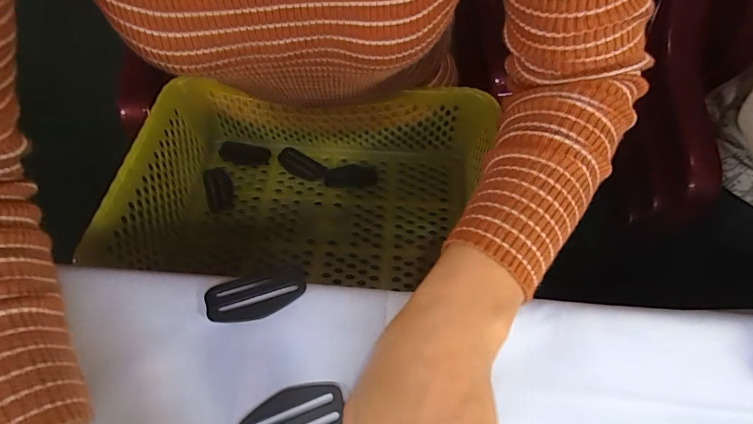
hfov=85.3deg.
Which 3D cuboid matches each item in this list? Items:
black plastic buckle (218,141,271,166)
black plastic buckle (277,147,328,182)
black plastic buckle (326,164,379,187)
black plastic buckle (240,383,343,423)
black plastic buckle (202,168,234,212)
[{"bbox_3d":[-0.159,-0.070,0.494,0.060,0.005,0.029,7,66,3],"label":"black plastic buckle"},{"bbox_3d":[-0.091,-0.056,0.488,0.061,0.004,0.027,30,69,13],"label":"black plastic buckle"},{"bbox_3d":[-0.030,-0.042,0.481,0.060,0.007,0.032,-1,66,0],"label":"black plastic buckle"},{"bbox_3d":[-0.047,0.114,0.225,0.058,0.004,0.029,-20,67,-9],"label":"black plastic buckle"},{"bbox_3d":[-0.180,-0.025,0.466,0.030,0.011,0.058,-21,67,-9],"label":"black plastic buckle"}]

